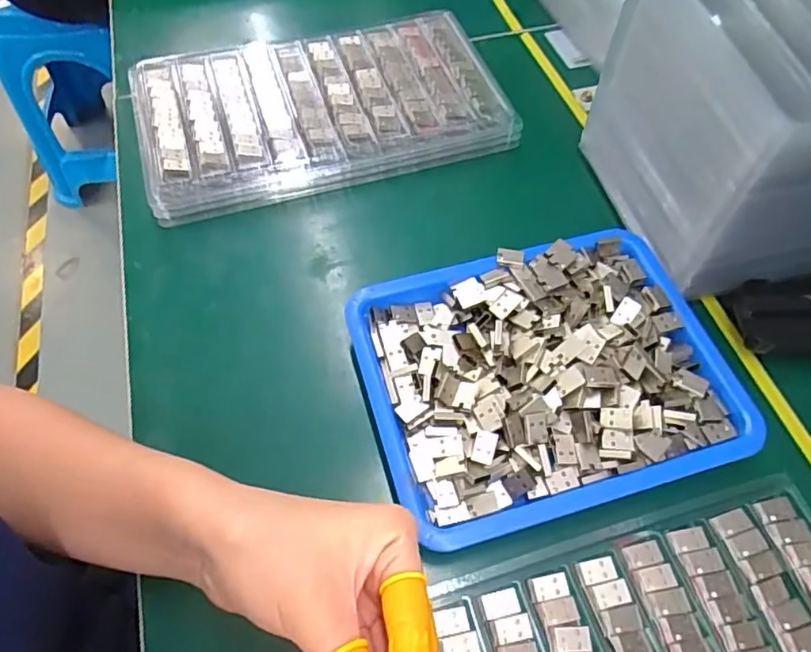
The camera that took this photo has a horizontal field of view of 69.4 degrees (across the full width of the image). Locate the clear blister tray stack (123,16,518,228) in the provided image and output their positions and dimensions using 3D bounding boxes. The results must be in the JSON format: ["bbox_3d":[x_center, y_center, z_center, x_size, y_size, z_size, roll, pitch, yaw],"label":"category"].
[{"bbox_3d":[-0.072,-0.189,0.500,0.296,0.040,0.167,-15,59,-8],"label":"clear blister tray stack"}]

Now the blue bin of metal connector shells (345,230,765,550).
[{"bbox_3d":[0.087,0.027,0.364,0.216,0.033,0.168,-13,59,-8],"label":"blue bin of metal connector shells"}]

